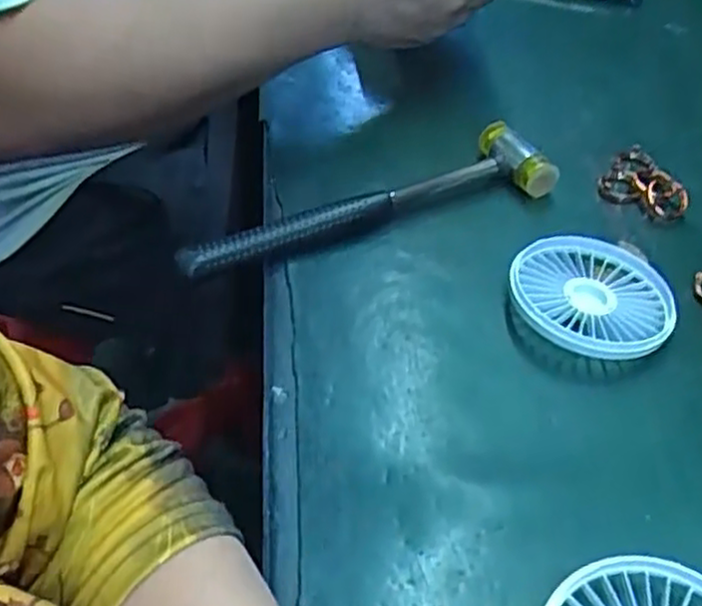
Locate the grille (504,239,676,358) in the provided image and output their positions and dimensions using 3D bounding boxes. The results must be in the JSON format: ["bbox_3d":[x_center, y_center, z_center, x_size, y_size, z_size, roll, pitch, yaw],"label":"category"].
[{"bbox_3d":[0.135,-0.003,0.421,0.087,0.021,0.089,0,46,0],"label":"grille"}]

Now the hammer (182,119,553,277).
[{"bbox_3d":[0.010,-0.066,0.473,0.246,0.027,0.052,-16,48,-16],"label":"hammer"}]

